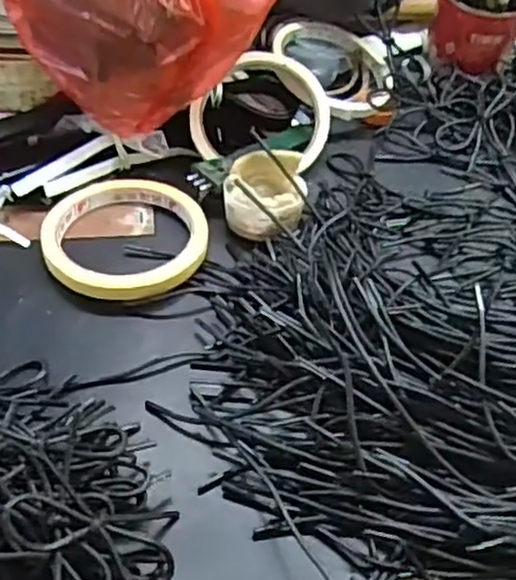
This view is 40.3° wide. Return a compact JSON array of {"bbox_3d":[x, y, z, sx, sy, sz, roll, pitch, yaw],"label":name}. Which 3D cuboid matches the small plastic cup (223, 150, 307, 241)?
[{"bbox_3d":[0.004,-0.056,0.424,0.047,0.038,0.046,2,49,-3],"label":"small plastic cup"}]

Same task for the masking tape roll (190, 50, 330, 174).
[{"bbox_3d":[0.002,-0.120,0.472,0.090,0.021,0.090,1,75,-3],"label":"masking tape roll"}]

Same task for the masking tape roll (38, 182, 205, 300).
[{"bbox_3d":[-0.077,-0.037,0.409,0.092,0.014,0.095,2,49,-3],"label":"masking tape roll"}]

